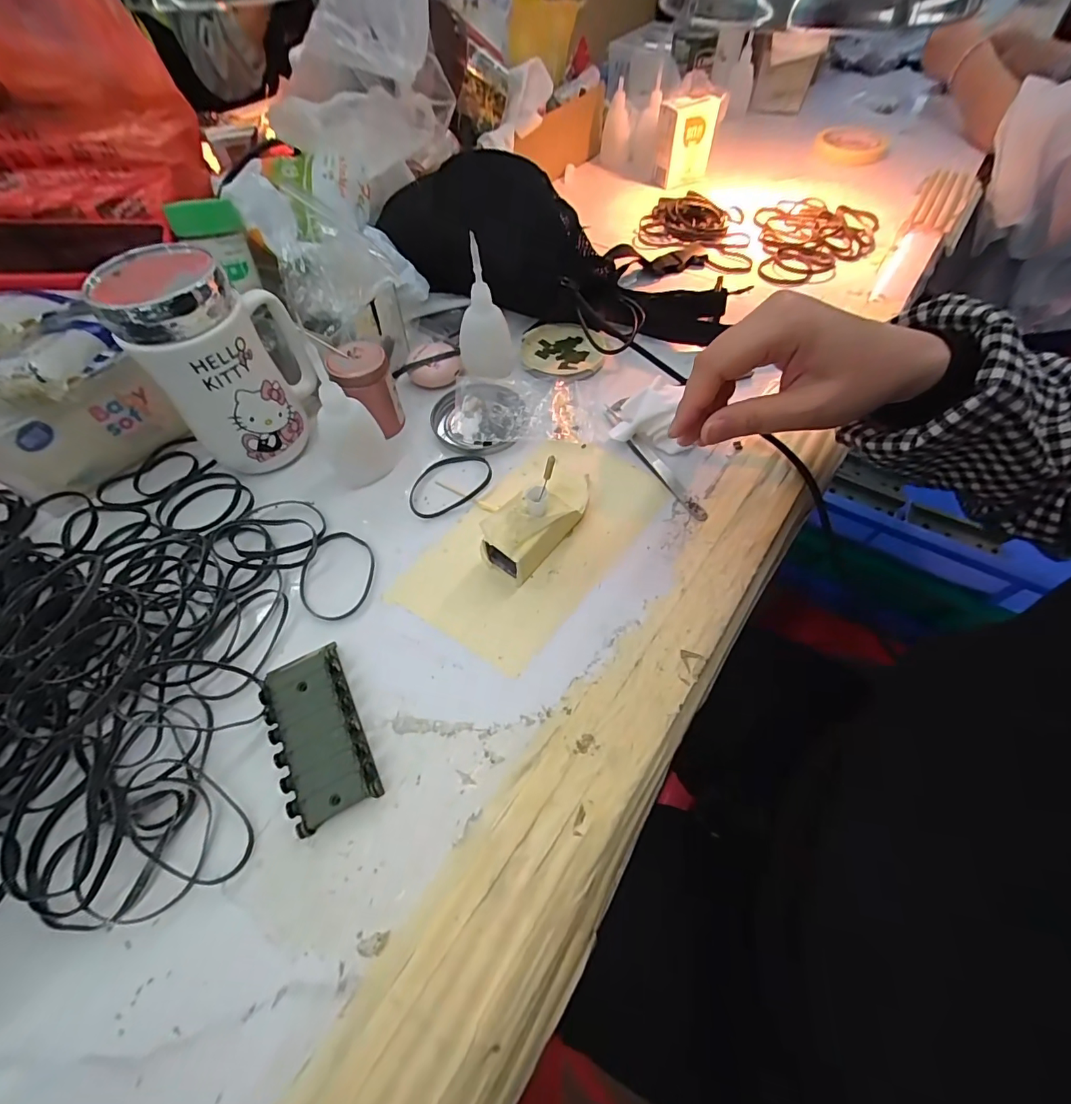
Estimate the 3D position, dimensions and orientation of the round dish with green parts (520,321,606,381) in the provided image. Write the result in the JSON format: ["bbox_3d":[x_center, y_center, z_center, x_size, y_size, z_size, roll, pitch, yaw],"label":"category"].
[{"bbox_3d":[0.019,-0.189,0.446,0.073,0.013,0.082,-31,63,-18],"label":"round dish with green parts"}]

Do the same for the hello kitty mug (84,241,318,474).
[{"bbox_3d":[-0.211,-0.128,0.333,0.096,0.138,0.066,-26,62,-16],"label":"hello kitty mug"}]

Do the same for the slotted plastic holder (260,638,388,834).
[{"bbox_3d":[-0.122,0.097,0.263,0.044,0.015,0.095,-25,61,-15],"label":"slotted plastic holder"}]

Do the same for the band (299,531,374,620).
[{"bbox_3d":[-0.135,0.014,0.321,0.047,0.006,0.066,3,58,2],"label":"band"}]

